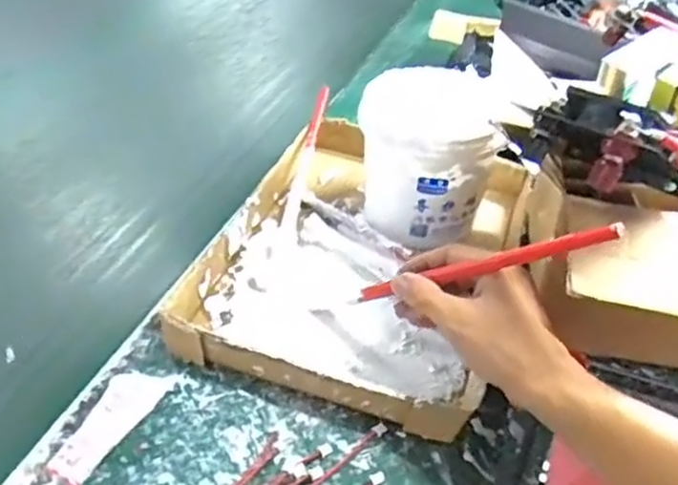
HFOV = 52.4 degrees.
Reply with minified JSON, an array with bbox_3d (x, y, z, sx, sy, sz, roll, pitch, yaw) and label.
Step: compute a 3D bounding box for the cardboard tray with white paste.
[{"bbox_3d":[0.022,0.001,0.593,0.229,0.042,0.317,15,44,12],"label":"cardboard tray with white paste"}]

